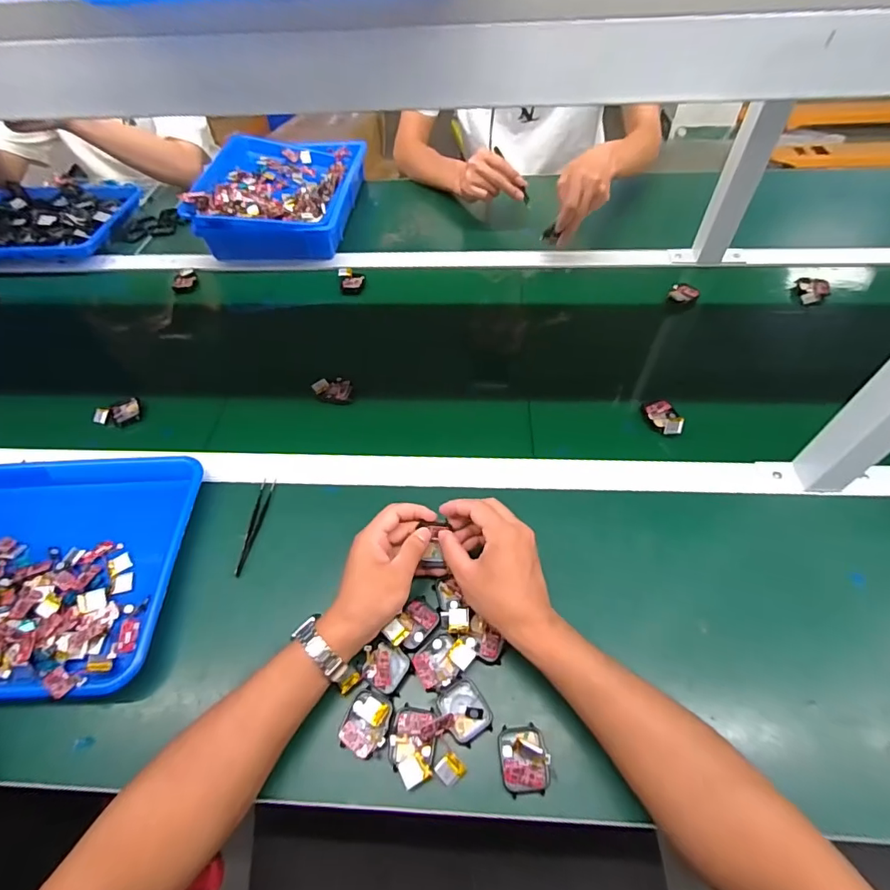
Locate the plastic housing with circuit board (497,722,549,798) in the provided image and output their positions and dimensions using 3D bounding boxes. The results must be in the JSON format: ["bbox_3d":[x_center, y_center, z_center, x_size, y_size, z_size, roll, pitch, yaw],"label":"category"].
[{"bbox_3d":[0.065,0.256,0.387,0.038,0.014,0.047,-4,54,0],"label":"plastic housing with circuit board"}]

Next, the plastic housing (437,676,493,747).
[{"bbox_3d":[0.018,0.231,0.415,0.039,0.010,0.047,-26,57,-15],"label":"plastic housing"}]

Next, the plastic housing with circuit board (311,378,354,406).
[{"bbox_3d":[-0.153,-0.074,0.649,0.054,0.017,0.035,5,54,6],"label":"plastic housing with circuit board"}]

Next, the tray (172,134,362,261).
[{"bbox_3d":[-0.309,-0.489,0.912,0.269,0.083,0.334,-1,54,2],"label":"tray"}]

